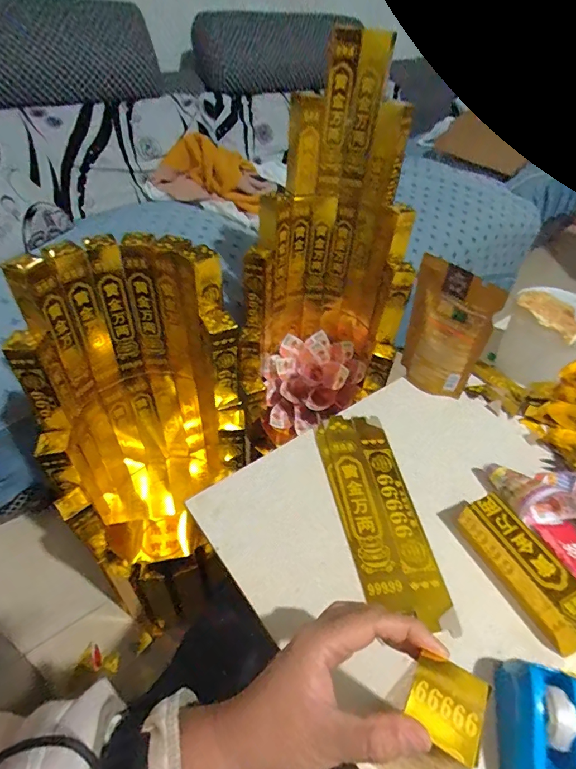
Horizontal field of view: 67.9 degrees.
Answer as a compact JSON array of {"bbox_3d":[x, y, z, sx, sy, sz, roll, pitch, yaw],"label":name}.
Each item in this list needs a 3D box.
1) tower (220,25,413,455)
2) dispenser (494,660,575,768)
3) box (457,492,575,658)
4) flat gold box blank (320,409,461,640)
[{"bbox_3d":[0.063,-0.207,0.770,0.286,0.604,0.219,-1,43,-5],"label":"tower"},{"bbox_3d":[0.198,0.277,0.328,0.056,0.061,0.112,12,44,10],"label":"dispenser"},{"bbox_3d":[0.245,0.188,0.438,0.049,0.046,0.146,-18,47,-21],"label":"box"},{"bbox_3d":[0.104,0.142,0.502,0.091,0.005,0.269,-5,45,-10],"label":"flat gold box blank"}]

